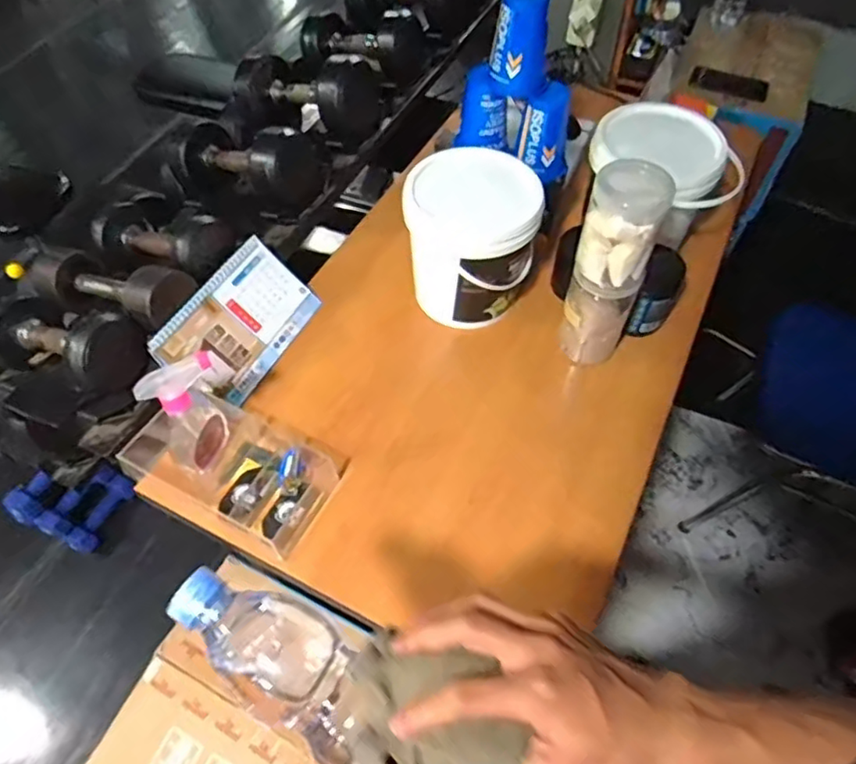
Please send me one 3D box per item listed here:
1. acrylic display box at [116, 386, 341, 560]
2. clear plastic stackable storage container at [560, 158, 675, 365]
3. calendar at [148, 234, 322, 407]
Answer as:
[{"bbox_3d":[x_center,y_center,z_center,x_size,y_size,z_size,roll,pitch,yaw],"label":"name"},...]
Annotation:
[{"bbox_3d":[-0.249,0.097,0.804,0.246,0.106,0.151,23,59,16],"label":"acrylic display box"},{"bbox_3d":[0.248,-0.147,0.842,0.091,0.295,0.083,16,57,12],"label":"clear plastic stackable storage container"},{"bbox_3d":[-0.277,-0.093,0.925,0.100,0.109,0.248,19,57,17],"label":"calendar"}]

